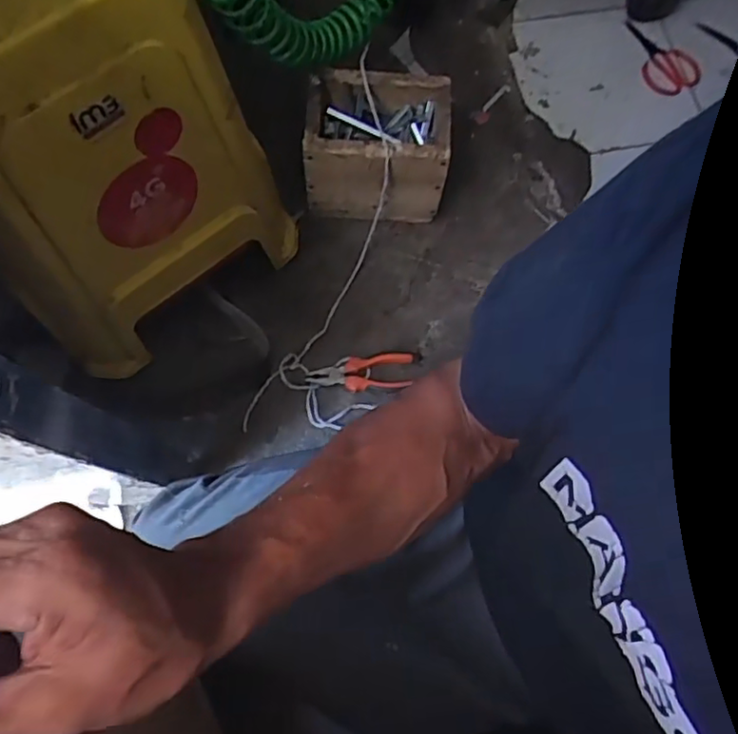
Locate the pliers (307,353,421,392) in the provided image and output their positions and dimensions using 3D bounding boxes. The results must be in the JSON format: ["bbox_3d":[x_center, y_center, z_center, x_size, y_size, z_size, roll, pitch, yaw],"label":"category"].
[{"bbox_3d":[-0.007,0.009,0.897,0.160,0.017,0.051,-5,71,-5],"label":"pliers"}]

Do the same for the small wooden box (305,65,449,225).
[{"bbox_3d":[0.013,-0.323,0.933,0.199,0.170,0.145,5,70,-1],"label":"small wooden box"}]

